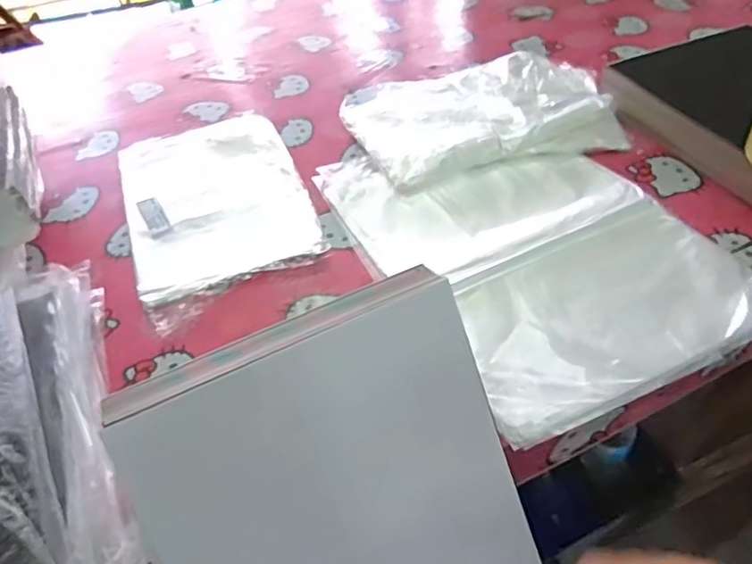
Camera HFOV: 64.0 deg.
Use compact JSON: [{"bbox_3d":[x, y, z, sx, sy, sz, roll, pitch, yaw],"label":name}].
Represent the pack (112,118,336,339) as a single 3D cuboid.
[{"bbox_3d":[-0.207,-0.107,0.769,0.221,0.020,0.354,-18,46,-11],"label":"pack"}]

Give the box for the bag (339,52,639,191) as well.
[{"bbox_3d":[0.148,-0.241,0.853,0.357,0.039,0.256,-12,45,-5],"label":"bag"}]

